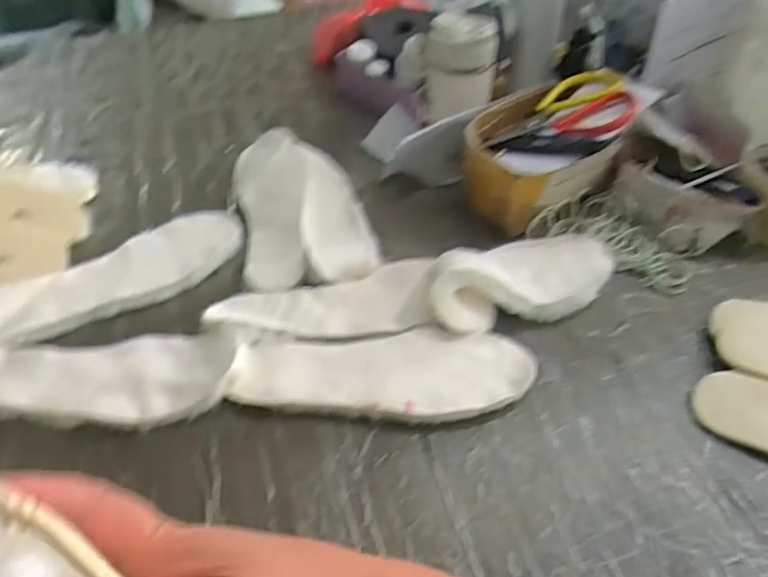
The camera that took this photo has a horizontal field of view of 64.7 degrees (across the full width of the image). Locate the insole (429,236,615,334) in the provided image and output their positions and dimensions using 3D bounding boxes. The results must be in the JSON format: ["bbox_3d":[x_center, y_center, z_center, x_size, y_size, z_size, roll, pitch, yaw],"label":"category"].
[{"bbox_3d":[0.140,-0.021,0.613,0.205,0.048,0.102,-12,48,-11],"label":"insole"}]

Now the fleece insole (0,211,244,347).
[{"bbox_3d":[-0.280,-0.017,0.638,0.279,0.023,0.102,-30,53,-25],"label":"fleece insole"}]

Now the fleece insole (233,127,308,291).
[{"bbox_3d":[-0.130,-0.104,0.716,0.089,0.008,0.268,-20,50,4],"label":"fleece insole"}]

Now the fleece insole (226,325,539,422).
[{"bbox_3d":[0.001,0.080,0.554,0.267,0.020,0.088,-3,47,-2],"label":"fleece insole"}]

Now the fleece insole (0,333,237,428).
[{"bbox_3d":[-0.268,0.076,0.552,0.258,0.017,0.092,2,49,4],"label":"fleece insole"}]

